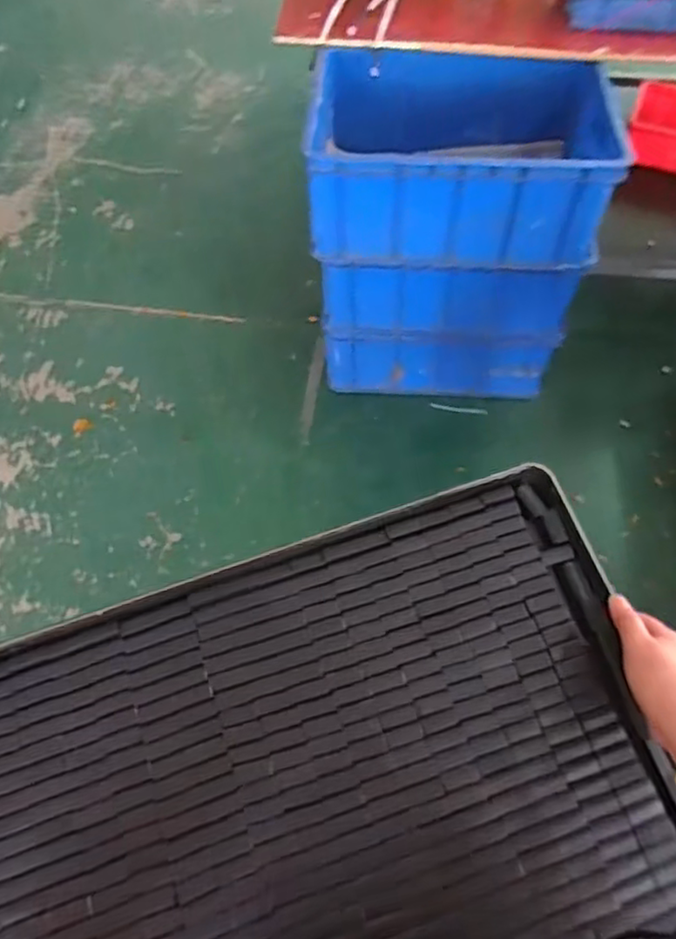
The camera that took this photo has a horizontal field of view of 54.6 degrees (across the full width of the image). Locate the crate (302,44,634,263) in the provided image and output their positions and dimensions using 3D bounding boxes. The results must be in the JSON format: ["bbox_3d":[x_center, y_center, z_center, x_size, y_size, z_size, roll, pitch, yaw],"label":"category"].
[{"bbox_3d":[0.244,-0.651,1.339,0.573,0.218,0.421,7,59,5],"label":"crate"}]

